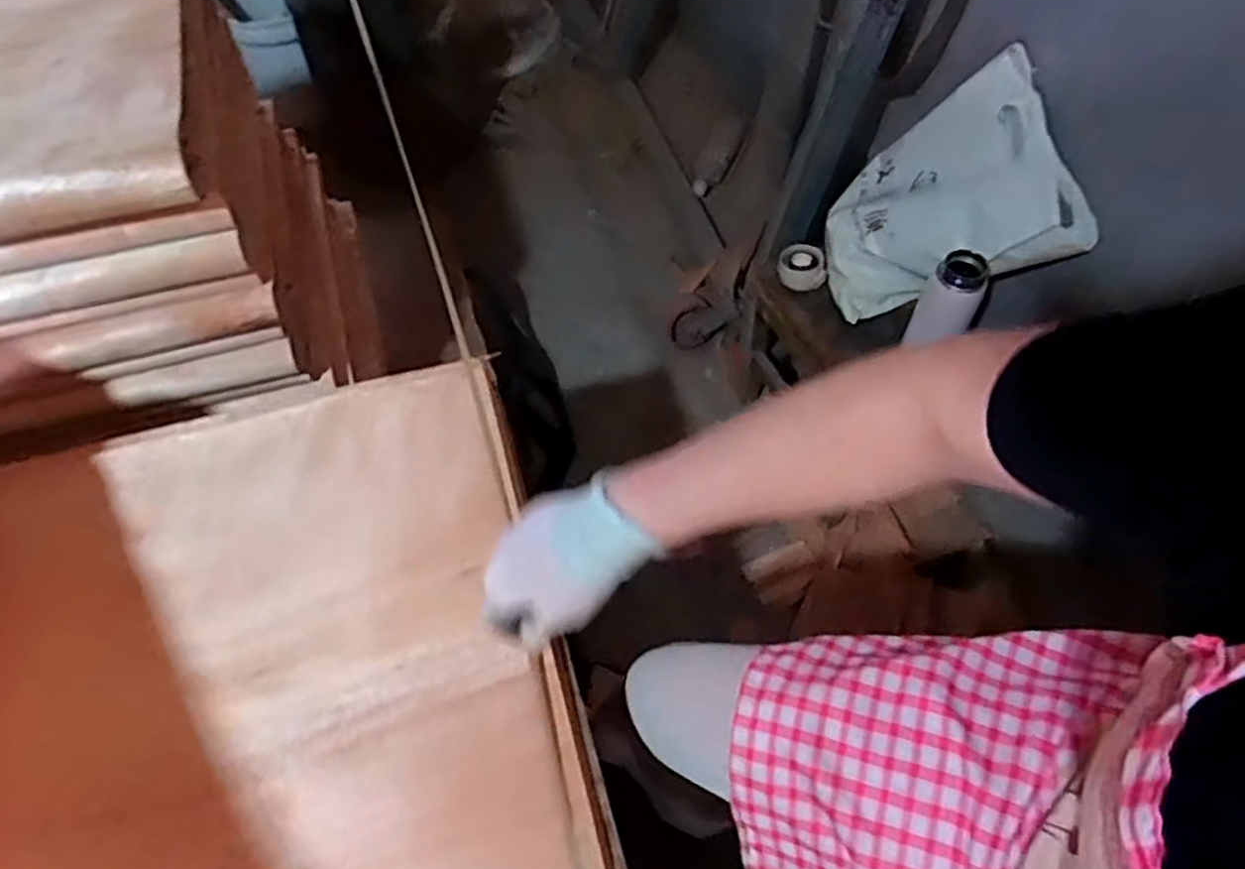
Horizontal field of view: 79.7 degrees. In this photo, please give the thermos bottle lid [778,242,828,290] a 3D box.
[{"bbox_3d":[0.252,-0.234,1.038,0.067,0.031,0.056,12,59,7],"label":"thermos bottle lid"}]

